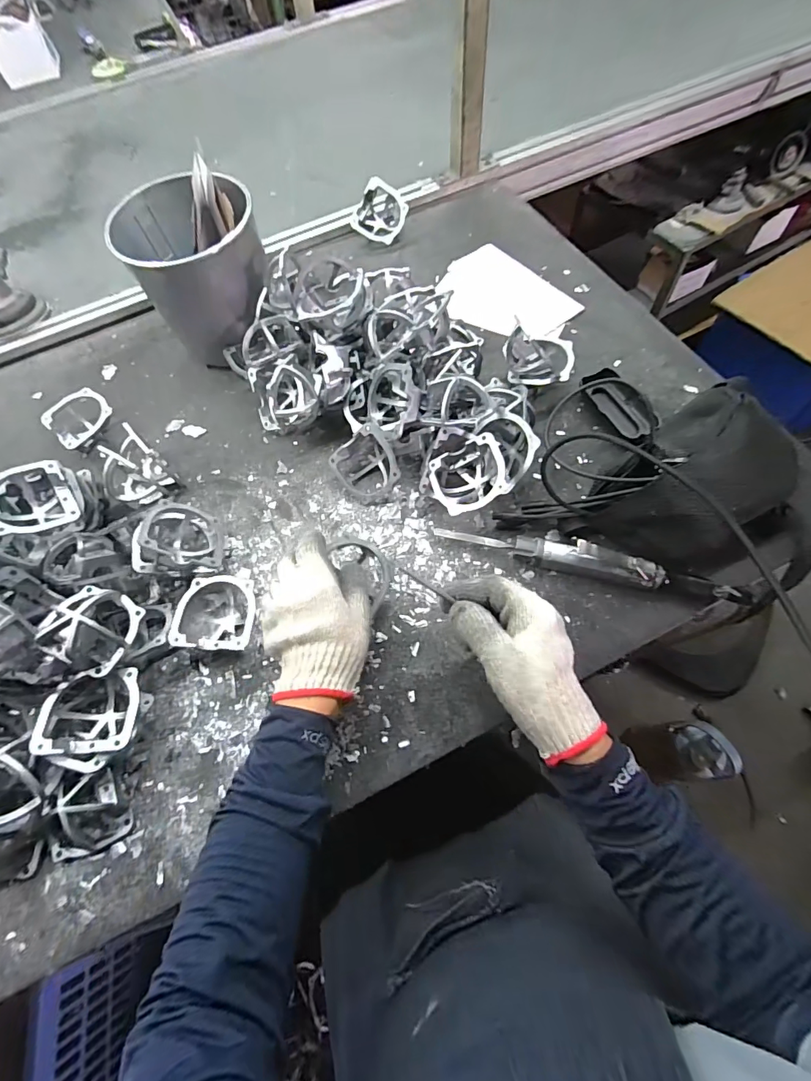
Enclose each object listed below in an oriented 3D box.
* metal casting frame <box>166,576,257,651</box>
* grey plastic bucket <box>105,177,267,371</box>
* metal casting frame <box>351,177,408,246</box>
[{"bbox_3d":[-0.201,0.082,0.497,0.086,0.046,0.076,1,65,6],"label":"metal casting frame"},{"bbox_3d":[-0.277,-0.368,0.635,0.171,0.176,0.186,-24,65,-6],"label":"grey plastic bucket"},{"bbox_3d":[-0.042,-0.546,0.757,0.081,0.060,0.073,18,68,13],"label":"metal casting frame"}]

